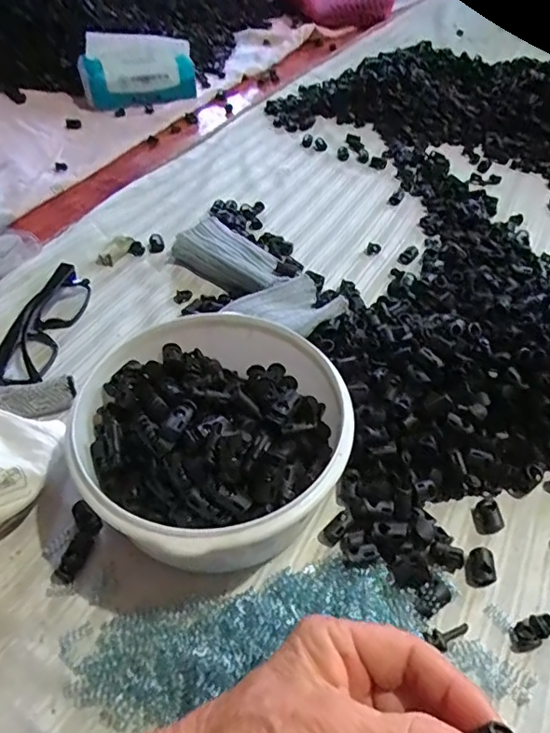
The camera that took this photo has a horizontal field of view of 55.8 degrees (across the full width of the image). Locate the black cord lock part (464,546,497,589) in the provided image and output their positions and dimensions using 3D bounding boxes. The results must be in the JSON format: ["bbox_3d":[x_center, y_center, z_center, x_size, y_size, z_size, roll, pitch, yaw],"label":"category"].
[{"bbox_3d":[0.124,0.122,0.314,0.017,0.009,0.021,6,47,6],"label":"black cord lock part"}]

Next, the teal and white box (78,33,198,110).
[{"bbox_3d":[-0.198,-0.429,0.756,0.160,0.089,0.040,-16,34,-25],"label":"teal and white box"}]

